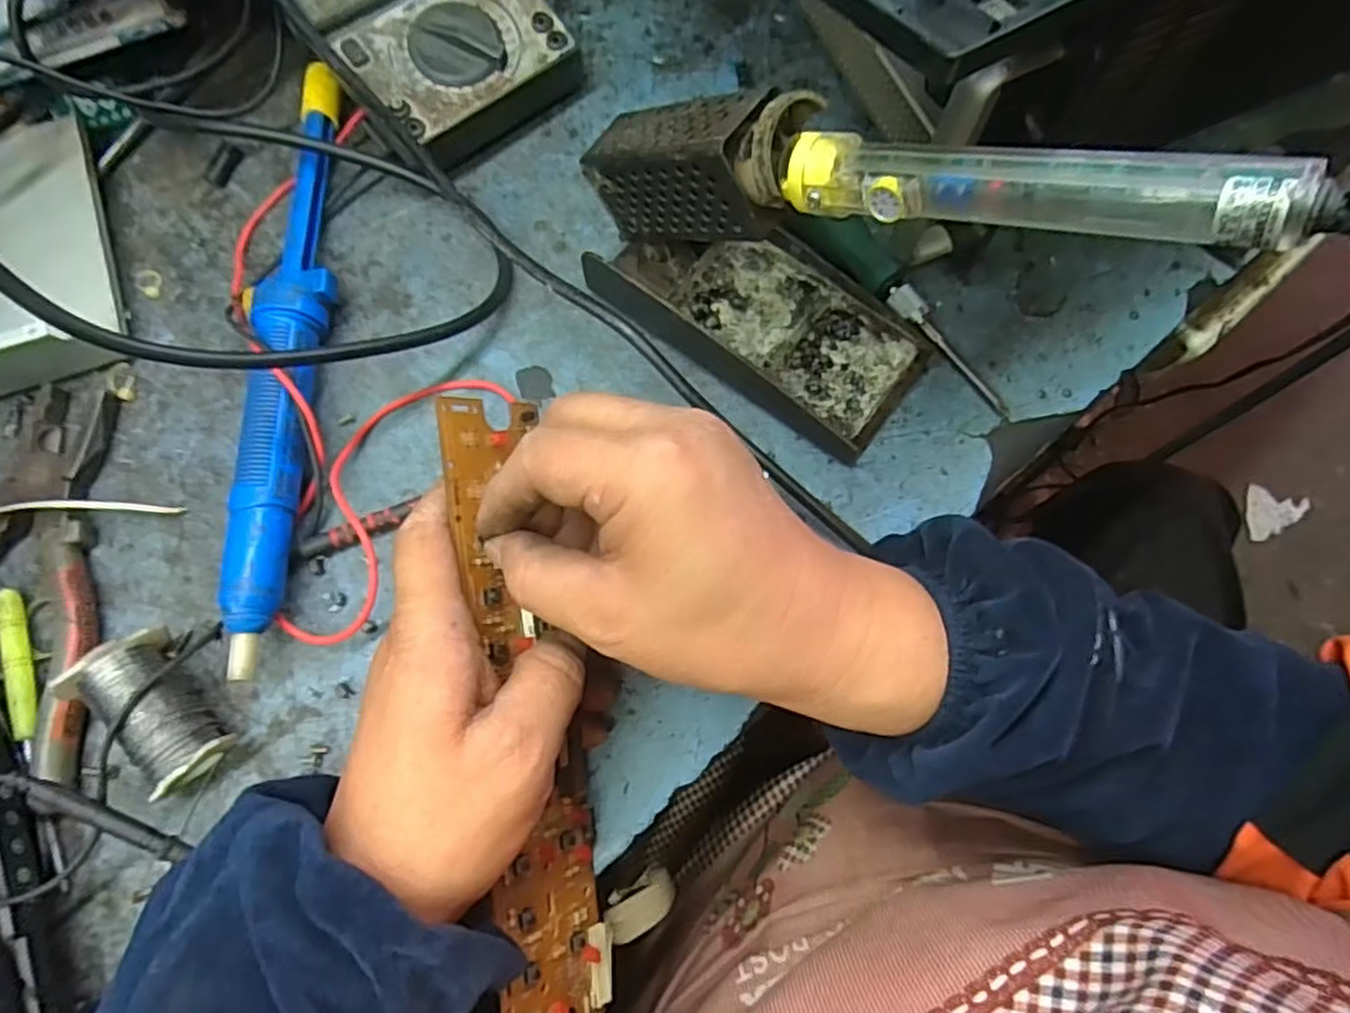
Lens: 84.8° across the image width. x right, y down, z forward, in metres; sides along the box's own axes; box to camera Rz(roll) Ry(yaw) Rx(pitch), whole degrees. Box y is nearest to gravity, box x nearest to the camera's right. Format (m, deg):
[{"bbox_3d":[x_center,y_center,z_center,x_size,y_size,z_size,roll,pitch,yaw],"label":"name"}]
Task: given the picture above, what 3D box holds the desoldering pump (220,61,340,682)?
[{"bbox_3d":[-0.186,-0.081,0.363,0.033,0.031,0.315,-1,73,1],"label":"desoldering pump"}]

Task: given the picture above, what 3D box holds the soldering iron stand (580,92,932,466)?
[{"bbox_3d":[0.041,-0.110,0.313,0.168,0.132,0.069,36,78,11],"label":"soldering iron stand"}]

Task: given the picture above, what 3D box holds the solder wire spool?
[{"bbox_3d":[-0.216,0.086,0.312,0.062,0.037,0.034,43,79,13],"label":"solder wire spool"}]

